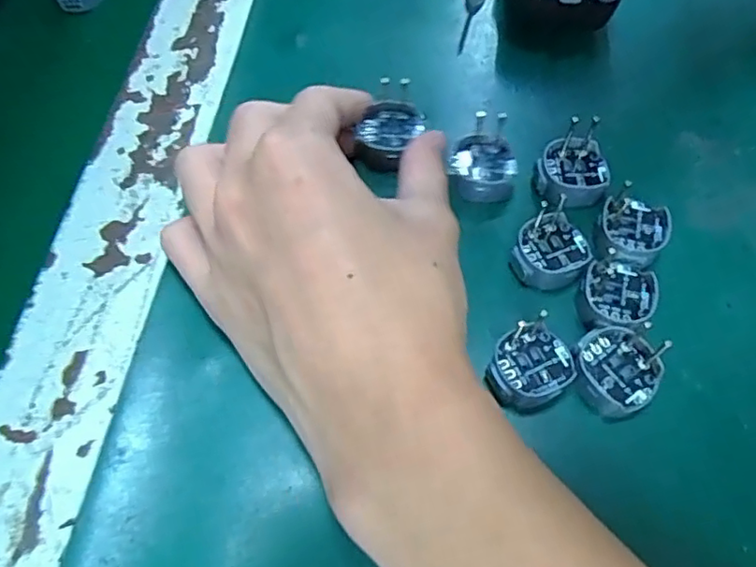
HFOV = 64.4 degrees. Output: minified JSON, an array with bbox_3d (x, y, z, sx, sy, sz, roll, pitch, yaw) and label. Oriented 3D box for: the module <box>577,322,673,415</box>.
[{"bbox_3d":[0.082,0.030,0.205,0.027,0.012,0.030,7,63,5],"label":"module"}]

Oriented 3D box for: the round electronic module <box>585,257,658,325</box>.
[{"bbox_3d":[0.086,0.005,0.217,0.024,0.010,0.026,0,63,1],"label":"round electronic module"}]

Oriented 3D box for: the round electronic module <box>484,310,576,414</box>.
[{"bbox_3d":[0.053,0.028,0.208,0.030,0.009,0.025,-39,69,-17],"label":"round electronic module"}]

